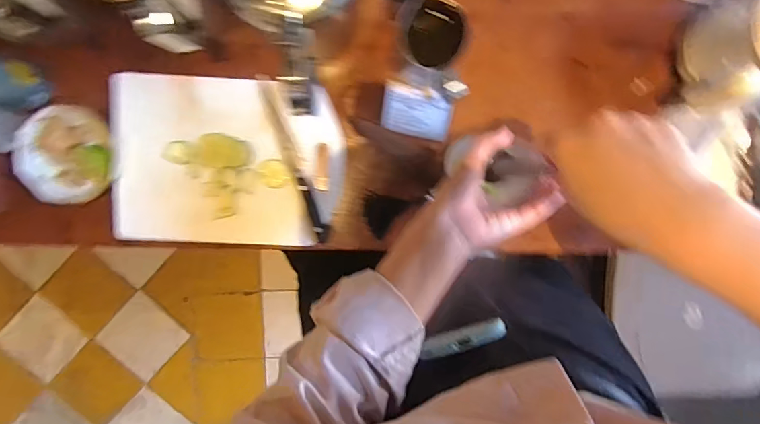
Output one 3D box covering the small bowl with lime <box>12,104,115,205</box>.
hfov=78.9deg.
[{"bbox_3d":[-0.397,-0.073,0.589,0.115,0.041,0.122,-5,96,0],"label":"small bowl with lime"}]

